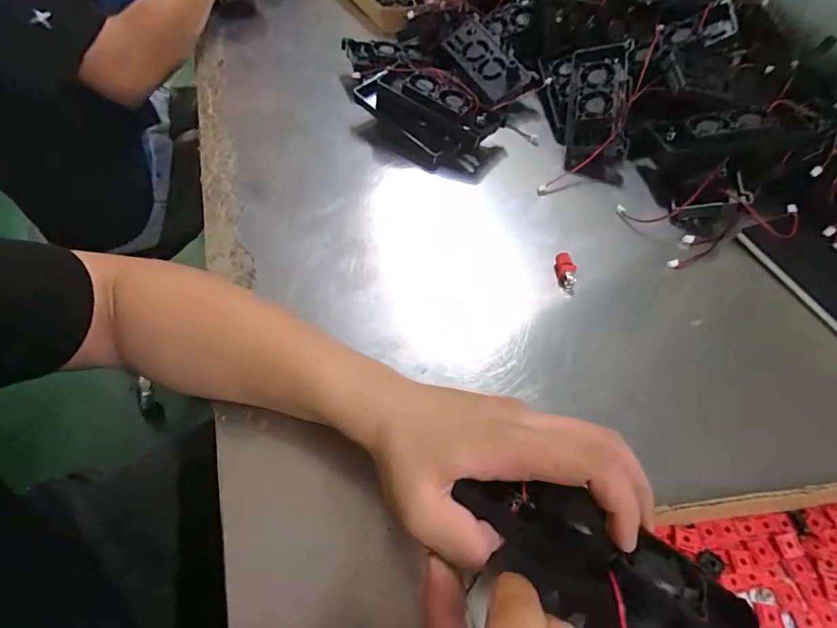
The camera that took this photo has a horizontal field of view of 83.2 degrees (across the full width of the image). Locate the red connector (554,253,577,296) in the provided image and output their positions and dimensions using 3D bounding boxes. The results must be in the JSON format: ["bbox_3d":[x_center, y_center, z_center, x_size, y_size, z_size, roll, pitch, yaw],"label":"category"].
[{"bbox_3d":[0.140,-0.038,0.446,0.016,0.015,0.040,-7,80,-4],"label":"red connector"}]

